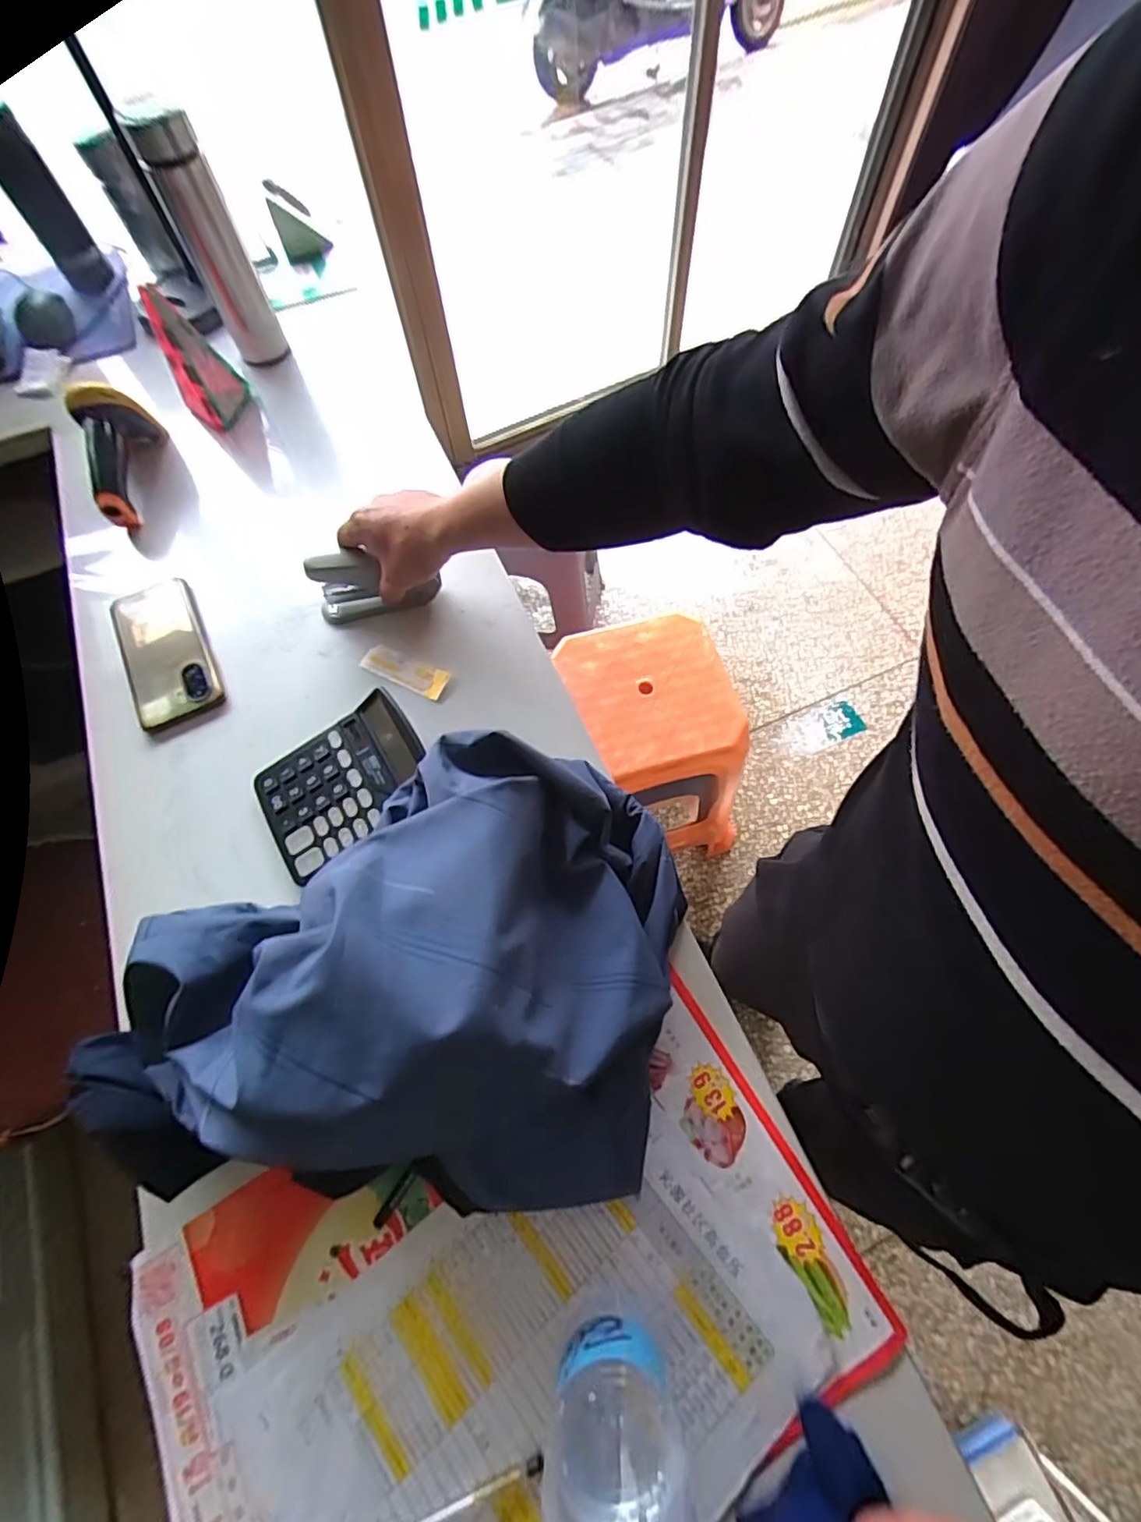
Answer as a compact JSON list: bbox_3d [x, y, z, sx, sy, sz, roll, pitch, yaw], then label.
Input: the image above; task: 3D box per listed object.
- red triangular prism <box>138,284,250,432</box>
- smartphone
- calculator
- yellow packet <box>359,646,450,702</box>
[{"bbox_3d":[-0.432,-0.458,0.677,0.044,0.128,0.057,16,67,9],"label":"red triangular prism"},{"bbox_3d":[-0.399,-0.113,0.578,0.078,0.013,0.176,-27,67,-10],"label":"smartphone"},{"bbox_3d":[-0.192,0.019,0.499,0.139,0.034,0.107,-32,68,-12],"label":"calculator"},{"bbox_3d":[-0.157,-0.085,0.564,0.087,0.009,0.028,22,68,12],"label":"yellow packet"}]

